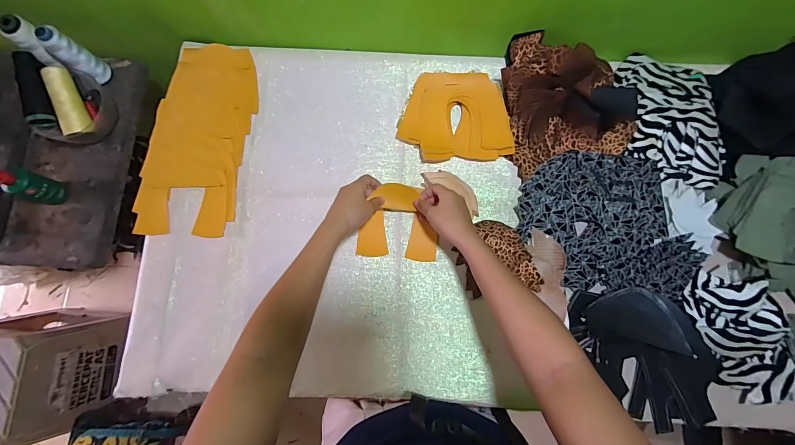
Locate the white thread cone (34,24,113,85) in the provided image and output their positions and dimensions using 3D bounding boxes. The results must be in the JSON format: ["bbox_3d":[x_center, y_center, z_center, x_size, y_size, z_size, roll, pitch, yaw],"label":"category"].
[{"bbox_3d":[-0.536,-0.277,0.596,0.042,0.106,0.044,34,80,7],"label":"white thread cone"}]

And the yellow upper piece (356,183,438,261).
[{"bbox_3d":[0.002,0.000,0.583,0.129,0.049,0.115,5,83,2],"label":"yellow upper piece"}]

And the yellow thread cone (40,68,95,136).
[{"bbox_3d":[-0.543,-0.200,0.589,0.037,0.035,0.108,-15,98,-1],"label":"yellow thread cone"}]

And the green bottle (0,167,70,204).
[{"bbox_3d":[-0.586,-0.057,0.569,0.041,0.099,0.044,10,79,2],"label":"green bottle"}]

